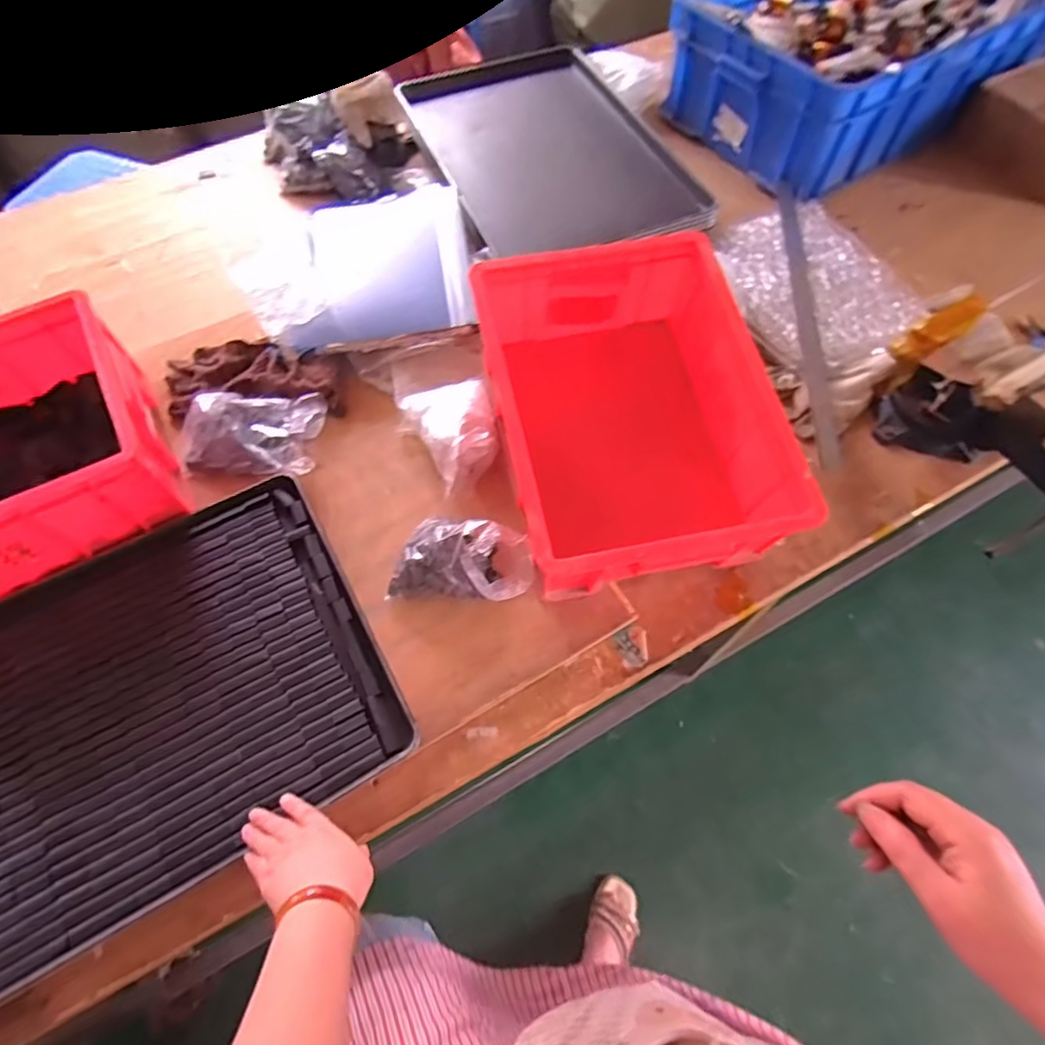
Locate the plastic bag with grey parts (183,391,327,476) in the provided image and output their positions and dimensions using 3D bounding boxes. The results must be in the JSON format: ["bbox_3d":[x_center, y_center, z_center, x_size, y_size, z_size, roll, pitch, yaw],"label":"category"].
[{"bbox_3d":[-0.363,-0.122,0.778,0.179,0.034,0.112,1,62,1],"label":"plastic bag with grey parts"}]

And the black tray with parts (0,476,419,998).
[{"bbox_3d":[-0.448,0.211,0.622,0.579,0.029,0.385,-27,64,-16],"label":"black tray with parts"}]

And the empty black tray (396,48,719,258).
[{"bbox_3d":[0.041,-0.683,1.071,0.378,0.054,0.595,-25,67,-2],"label":"empty black tray"}]

